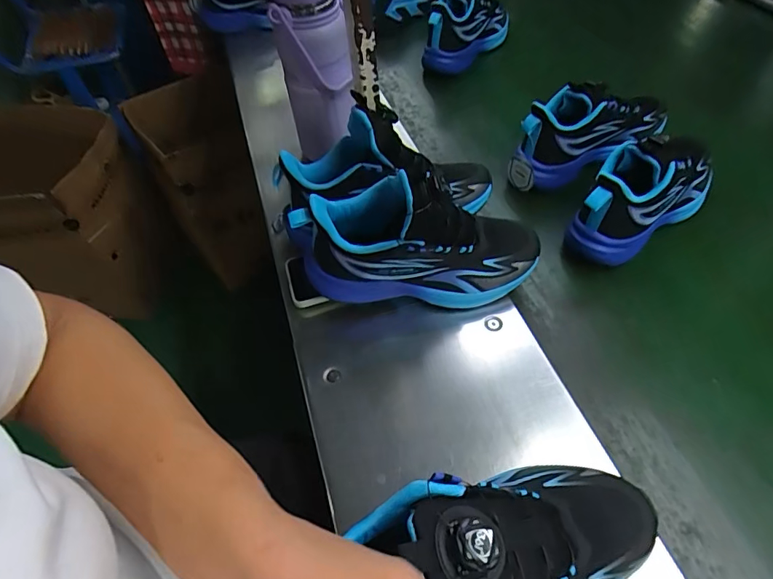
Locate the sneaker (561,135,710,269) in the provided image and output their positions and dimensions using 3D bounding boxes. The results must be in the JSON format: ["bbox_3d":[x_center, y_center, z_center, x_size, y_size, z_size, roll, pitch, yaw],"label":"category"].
[{"bbox_3d":[0.307,-0.121,0.547,0.214,0.124,0.076,-31,56,-18],"label":"sneaker"}]

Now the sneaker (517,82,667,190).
[{"bbox_3d":[0.283,-0.225,0.632,0.234,0.104,0.077,-22,54,-12],"label":"sneaker"}]

